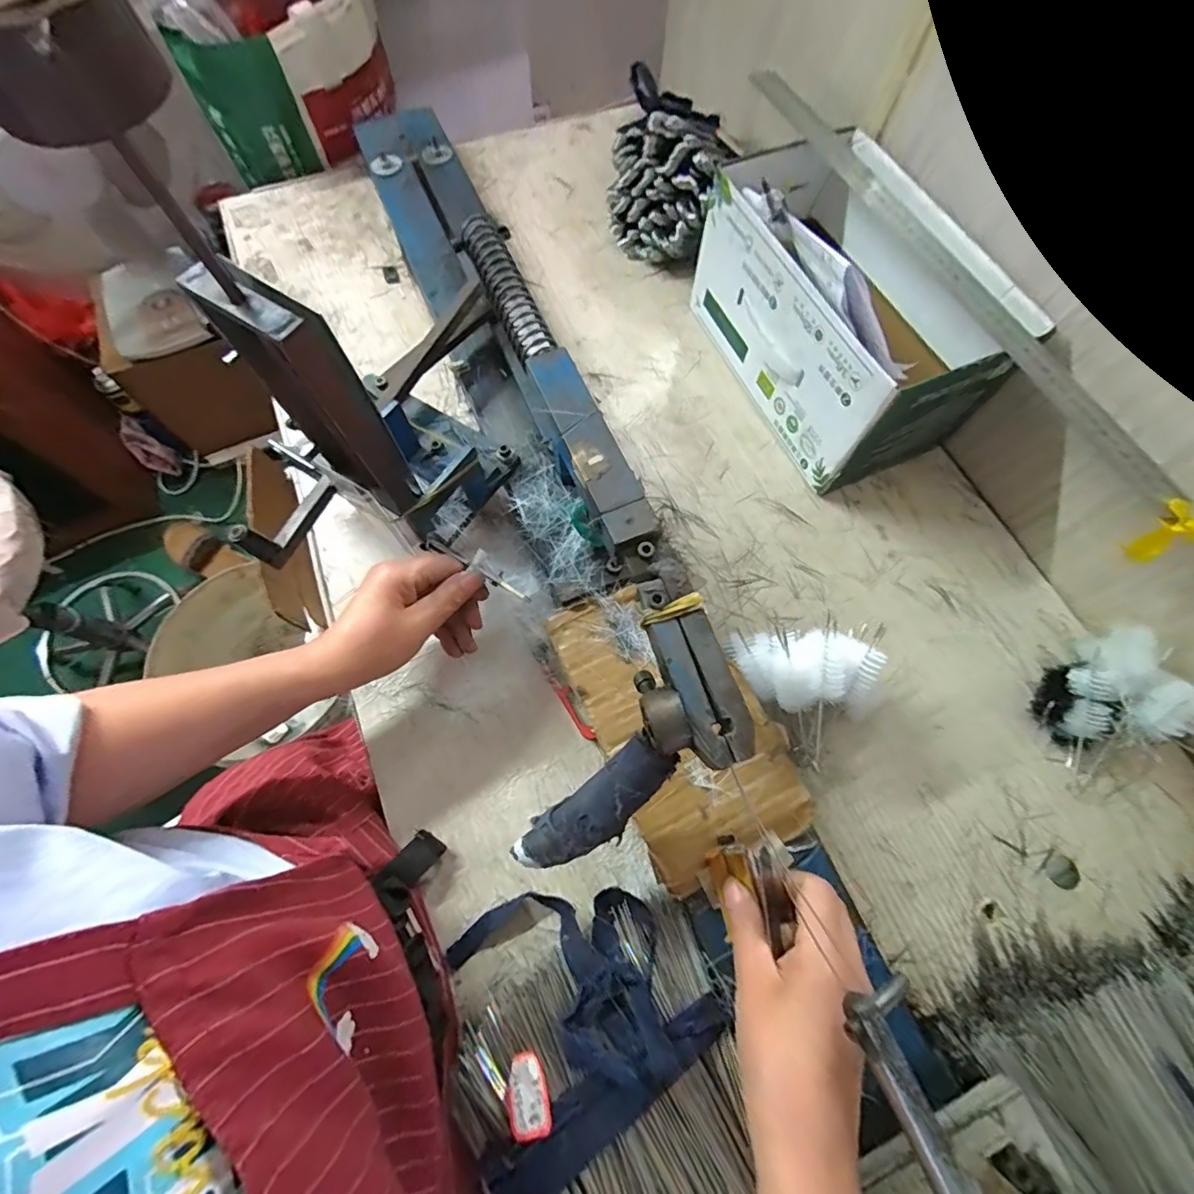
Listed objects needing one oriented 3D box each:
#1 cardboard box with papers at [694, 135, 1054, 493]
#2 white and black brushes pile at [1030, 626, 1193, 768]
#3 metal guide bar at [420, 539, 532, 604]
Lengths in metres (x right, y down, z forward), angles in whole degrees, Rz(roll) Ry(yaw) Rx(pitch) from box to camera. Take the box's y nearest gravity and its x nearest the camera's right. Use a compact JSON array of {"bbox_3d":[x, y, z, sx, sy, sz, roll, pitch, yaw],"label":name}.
[{"bbox_3d":[0.225,-0.266,0.472,0.171,0.163,0.278,-19,72,-7],"label":"cardboard box with papers"},{"bbox_3d":[0.379,0.075,0.391,0.068,0.075,0.079,-22,72,-8],"label":"white and black brushes pile"},{"bbox_3d":[-0.088,-0.021,0.388,0.095,0.011,0.014,28,72,10],"label":"metal guide bar"}]

